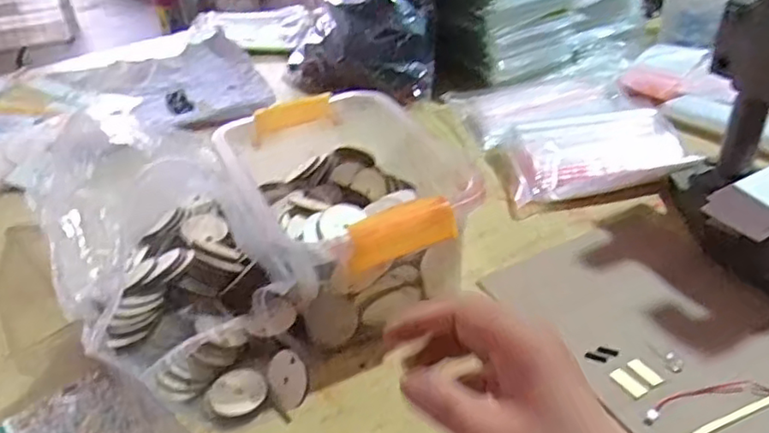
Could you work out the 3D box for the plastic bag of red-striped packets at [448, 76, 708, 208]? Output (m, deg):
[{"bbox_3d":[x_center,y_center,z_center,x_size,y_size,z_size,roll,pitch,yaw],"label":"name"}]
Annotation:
[{"bbox_3d":[0.227,-0.119,0.791,0.217,0.039,0.289,-9,35,-7],"label":"plastic bag of red-striped packets"}]

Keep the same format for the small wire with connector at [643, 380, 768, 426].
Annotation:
[{"bbox_3d":[0.234,0.134,0.464,0.100,0.012,0.023,-10,36,-8],"label":"small wire with connector"}]

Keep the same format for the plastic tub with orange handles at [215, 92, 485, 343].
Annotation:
[{"bbox_3d":[-0.033,-0.009,0.579,0.182,0.135,0.254,-17,37,-17],"label":"plastic tub with orange handles"}]

